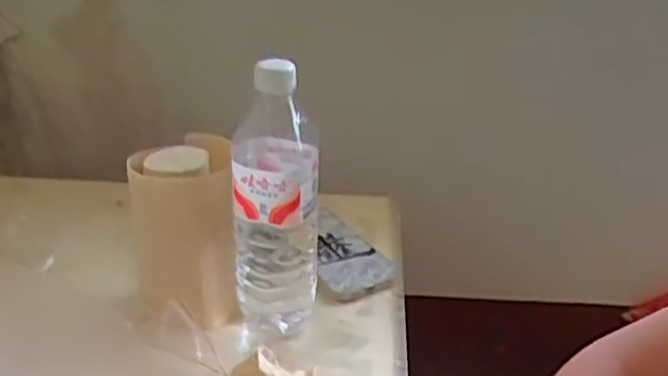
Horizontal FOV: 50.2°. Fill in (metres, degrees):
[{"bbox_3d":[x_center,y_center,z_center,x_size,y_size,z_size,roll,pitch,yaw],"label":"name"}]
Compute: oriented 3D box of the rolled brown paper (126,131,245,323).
[{"bbox_3d":[-0.117,0.036,0.561,0.079,0.131,0.075,-15,31,-29],"label":"rolled brown paper"}]

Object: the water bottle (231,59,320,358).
[{"bbox_3d":[-0.043,0.010,0.531,0.063,0.213,0.058,-1,27,-6],"label":"water bottle"}]

